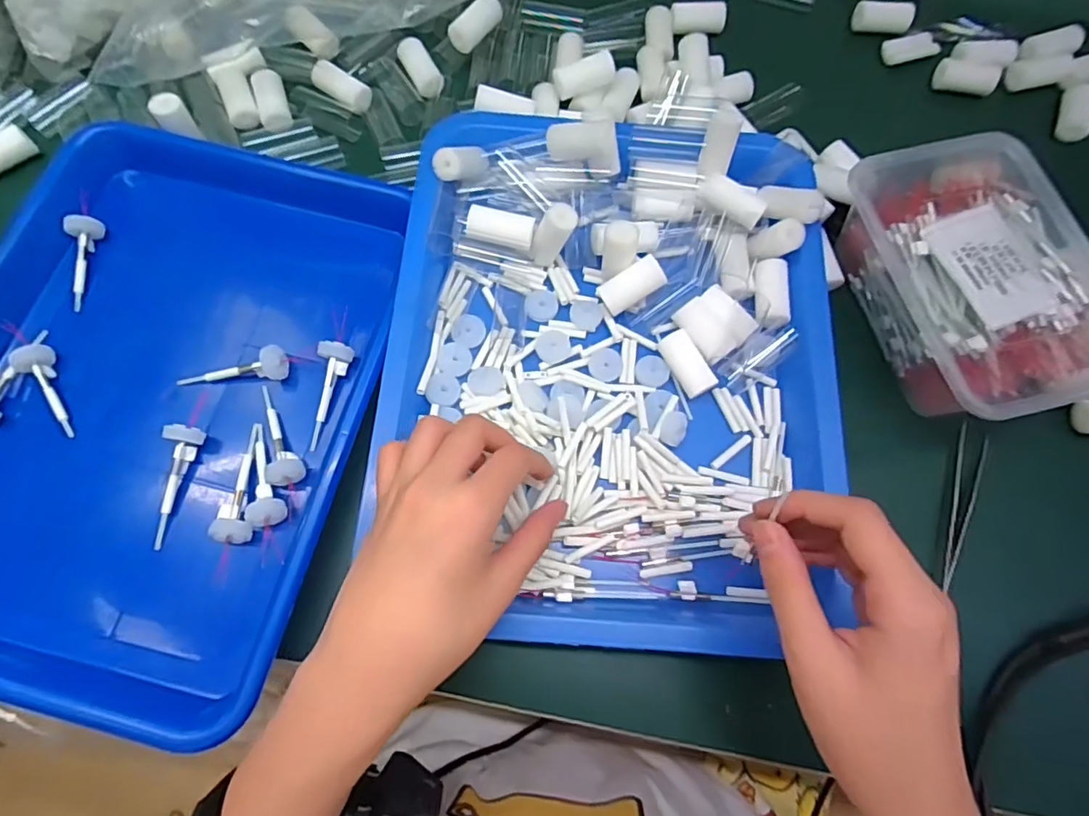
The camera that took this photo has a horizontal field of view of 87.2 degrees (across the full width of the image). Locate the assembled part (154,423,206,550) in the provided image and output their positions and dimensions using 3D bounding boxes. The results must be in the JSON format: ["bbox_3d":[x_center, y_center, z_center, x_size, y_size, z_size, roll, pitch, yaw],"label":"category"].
[{"bbox_3d":[-0.208,0.043,0.321,0.015,0.015,0.067,1,73,-1],"label":"assembled part"}]

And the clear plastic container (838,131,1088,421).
[{"bbox_3d":[0.264,-0.077,0.351,0.127,0.055,0.169,-13,74,-6],"label":"clear plastic container"}]

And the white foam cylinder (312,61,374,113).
[{"bbox_3d":[-0.150,-0.236,0.417,0.046,0.014,0.018,29,74,7],"label":"white foam cylinder"}]

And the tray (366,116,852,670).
[{"bbox_3d":[0.040,-0.030,0.343,0.258,0.039,0.319,5,73,0],"label":"tray"}]

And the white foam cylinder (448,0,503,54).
[{"bbox_3d":[-0.050,-0.283,0.424,0.018,0.022,0.046,41,76,10],"label":"white foam cylinder"}]

